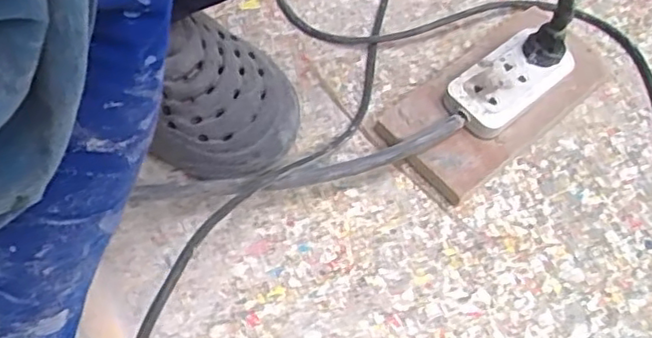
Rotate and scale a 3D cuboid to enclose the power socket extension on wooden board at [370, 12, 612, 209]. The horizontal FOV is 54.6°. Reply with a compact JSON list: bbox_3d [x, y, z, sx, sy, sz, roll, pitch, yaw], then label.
[{"bbox_3d":[0.153,-0.069,0.562,0.225,0.043,0.116,-37,71,-21],"label":"power socket extension on wooden board"}]

